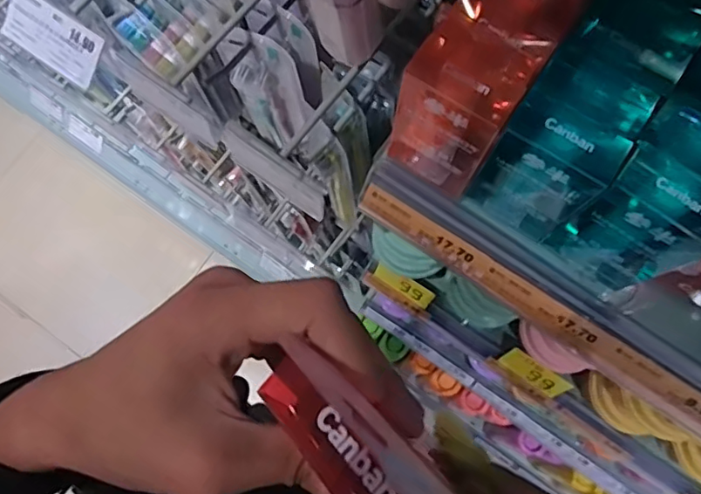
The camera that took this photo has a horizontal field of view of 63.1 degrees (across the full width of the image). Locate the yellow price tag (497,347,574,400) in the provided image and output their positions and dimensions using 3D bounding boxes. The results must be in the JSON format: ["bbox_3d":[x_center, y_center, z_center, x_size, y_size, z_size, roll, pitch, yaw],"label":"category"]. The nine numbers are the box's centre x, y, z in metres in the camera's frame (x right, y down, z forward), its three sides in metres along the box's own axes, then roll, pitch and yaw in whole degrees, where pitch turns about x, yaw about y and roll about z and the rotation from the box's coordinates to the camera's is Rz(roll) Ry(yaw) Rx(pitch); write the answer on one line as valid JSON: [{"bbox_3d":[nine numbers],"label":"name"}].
[{"bbox_3d":[0.200,0.137,0.618,0.071,0.048,0.006,35,56,9],"label":"yellow price tag"}]

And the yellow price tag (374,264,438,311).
[{"bbox_3d":[0.060,0.043,0.645,0.072,0.030,0.008,36,37,11],"label":"yellow price tag"}]

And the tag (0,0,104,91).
[{"bbox_3d":[-0.208,-0.144,0.393,0.079,0.010,0.041,34,117,4],"label":"tag"}]

